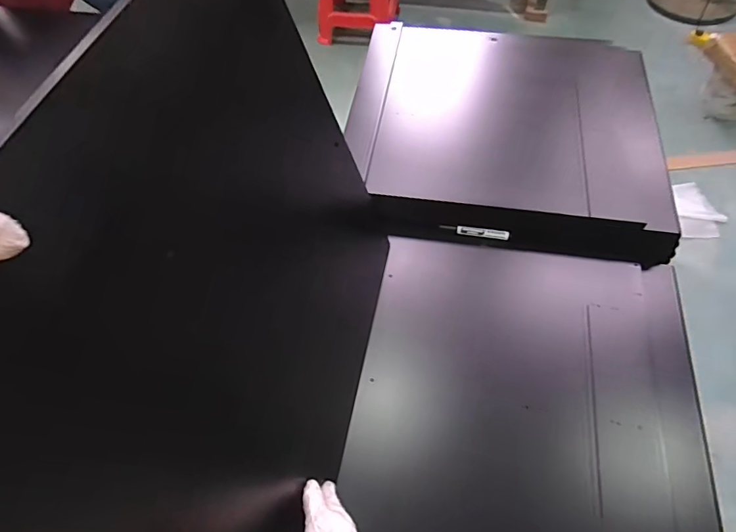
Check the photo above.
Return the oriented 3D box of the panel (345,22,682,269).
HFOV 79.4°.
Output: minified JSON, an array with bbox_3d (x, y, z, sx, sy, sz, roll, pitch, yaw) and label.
[{"bbox_3d":[0.308,-0.339,1.024,0.661,0.087,0.644,6,59,8],"label":"panel"}]

